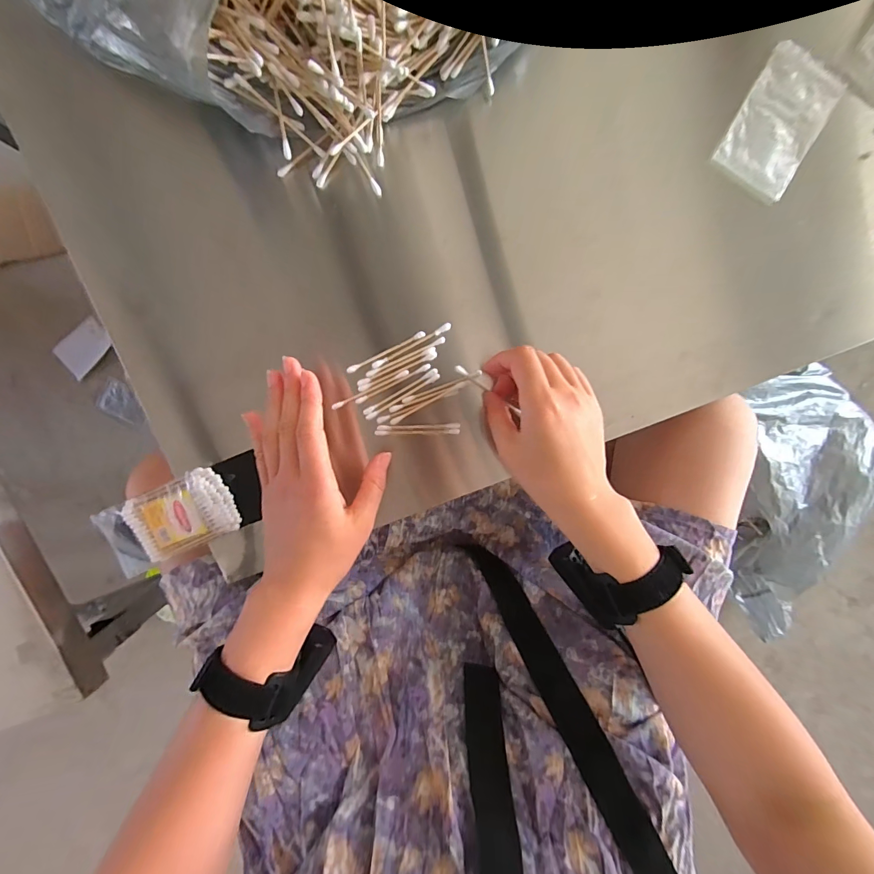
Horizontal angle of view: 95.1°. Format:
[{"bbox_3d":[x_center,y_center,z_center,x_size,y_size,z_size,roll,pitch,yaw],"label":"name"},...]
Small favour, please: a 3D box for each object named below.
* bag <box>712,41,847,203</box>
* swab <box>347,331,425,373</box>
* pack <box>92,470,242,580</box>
[{"bbox_3d":[0.272,-0.251,0.317,0.062,0.008,0.102,29,96,-4],"label":"bag"},{"bbox_3d":[-0.042,-0.071,0.334,0.071,0.008,0.006,-26,95,4],"label":"swab"},{"bbox_3d":[-0.229,0.071,0.345,0.109,0.023,0.058,-23,97,2],"label":"pack"}]

